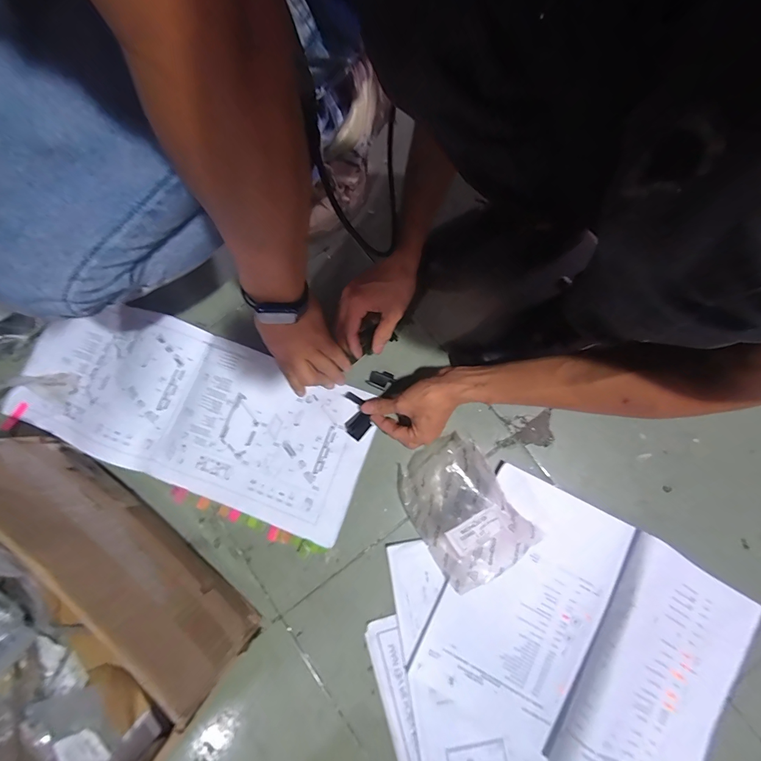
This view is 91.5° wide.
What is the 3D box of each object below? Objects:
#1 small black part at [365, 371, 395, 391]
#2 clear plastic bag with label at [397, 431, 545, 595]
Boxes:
[{"bbox_3d":[0.001,-0.001,0.563,0.039,0.012,0.028,24,80,6],"label":"small black part"},{"bbox_3d":[0.103,0.166,0.481,0.123,0.060,0.172,-34,80,-5],"label":"clear plastic bag with label"}]

